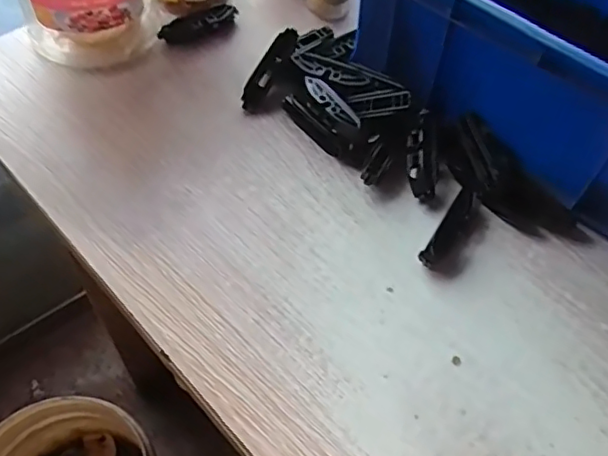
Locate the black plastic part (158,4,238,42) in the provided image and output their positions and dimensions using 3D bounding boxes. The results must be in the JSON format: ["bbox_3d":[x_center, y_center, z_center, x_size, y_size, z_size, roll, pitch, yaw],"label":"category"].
[{"bbox_3d":[-0.098,-0.194,0.557,0.079,0.025,0.021,-27,61,-20],"label":"black plastic part"}]

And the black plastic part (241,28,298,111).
[{"bbox_3d":[-0.031,-0.140,0.511,0.016,0.016,0.082,31,88,17],"label":"black plastic part"}]

